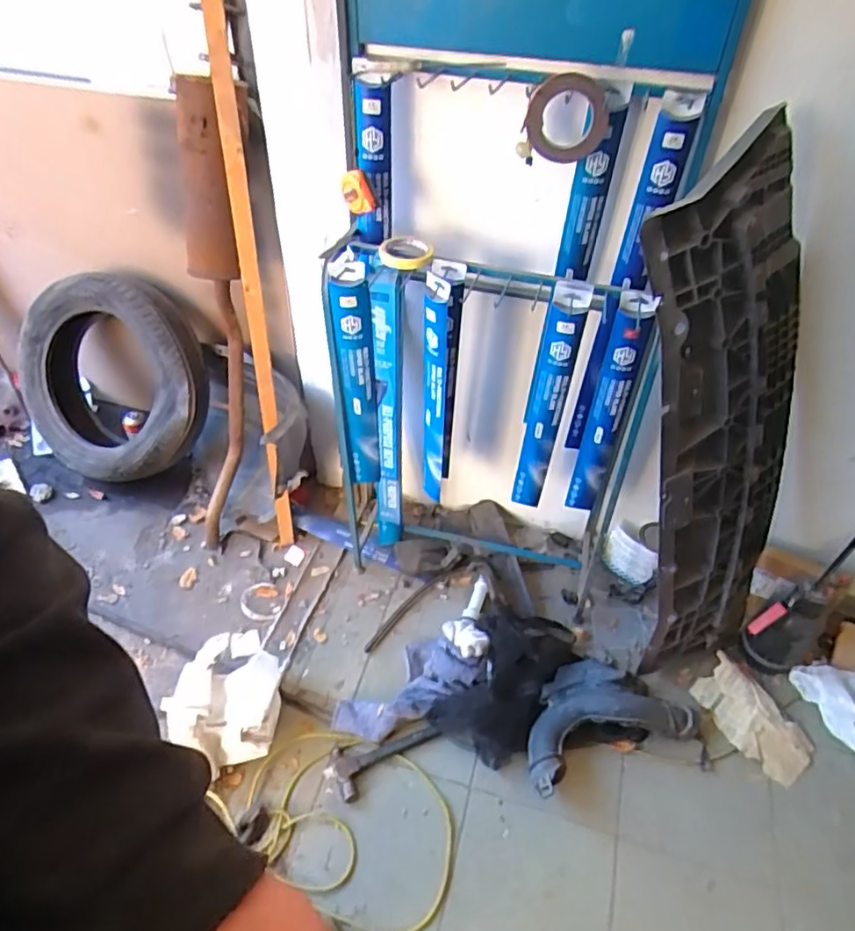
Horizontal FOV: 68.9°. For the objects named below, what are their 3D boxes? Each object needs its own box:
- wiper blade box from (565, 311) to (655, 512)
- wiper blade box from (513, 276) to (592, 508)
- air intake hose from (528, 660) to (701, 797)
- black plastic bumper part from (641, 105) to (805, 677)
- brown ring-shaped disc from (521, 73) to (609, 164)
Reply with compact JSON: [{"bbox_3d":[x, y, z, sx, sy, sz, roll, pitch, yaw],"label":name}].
[{"bbox_3d":[0.354,-0.085,1.248,0.069,0.490,0.027,22,49,18],"label":"wiper blade box"},{"bbox_3d":[0.238,-0.108,1.245,0.079,0.530,0.034,10,46,7],"label":"wiper blade box"},{"bbox_3d":[0.378,0.534,1.371,0.396,0.097,0.225,-15,48,-14],"label":"air intake hose"},{"bbox_3d":[0.579,-0.020,1.194,0.392,1.081,0.067,-24,35,-16],"label":"black plastic bumper part"},{"bbox_3d":[0.217,-0.542,0.979,0.125,0.116,0.034,3,46,1],"label":"brown ring-shaped disc"}]

